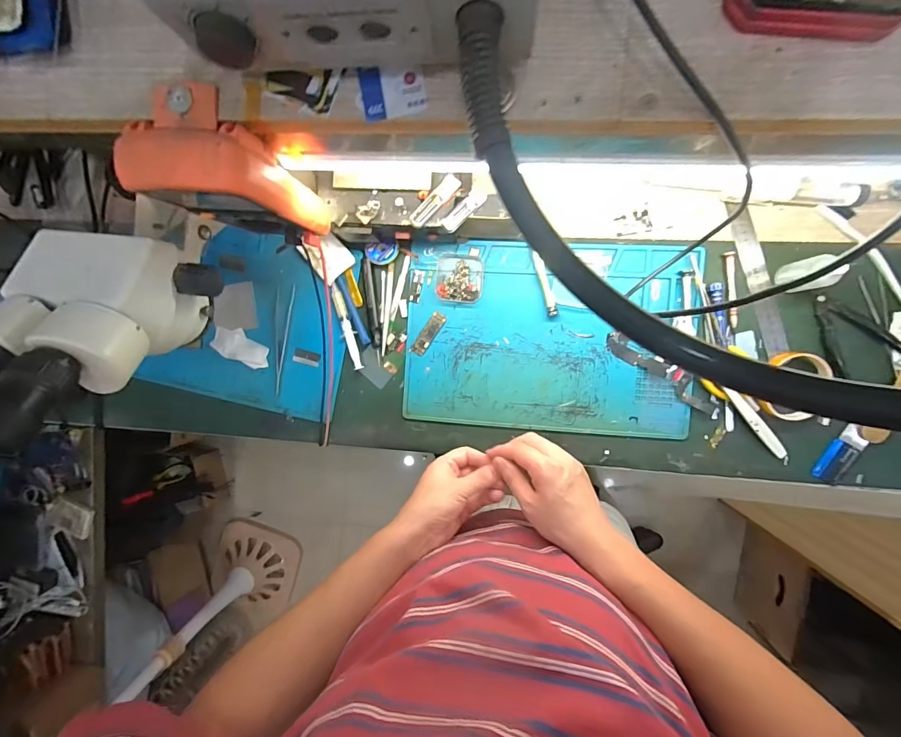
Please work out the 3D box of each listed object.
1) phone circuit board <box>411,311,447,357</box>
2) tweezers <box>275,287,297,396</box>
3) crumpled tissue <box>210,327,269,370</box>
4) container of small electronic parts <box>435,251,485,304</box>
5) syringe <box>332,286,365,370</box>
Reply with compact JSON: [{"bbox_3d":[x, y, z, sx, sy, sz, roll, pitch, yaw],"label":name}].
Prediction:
[{"bbox_3d":[-0.030,-0.048,0.560,0.021,0.004,0.066,34,98,2],"label":"phone circuit board"},{"bbox_3d":[-0.241,-0.041,0.581,0.027,0.009,0.154,5,96,6],"label":"tweezers"},{"bbox_3d":[-0.303,-0.030,0.584,0.087,0.015,0.041,23,98,4],"label":"crumpled tissue"},{"bbox_3d":[0.012,-0.121,0.541,0.062,0.017,0.064,7,96,6],"label":"container of small electronic parts"},{"bbox_3d":[-0.145,-0.058,0.564,0.017,0.010,0.122,-17,94,8],"label":"syringe"}]

